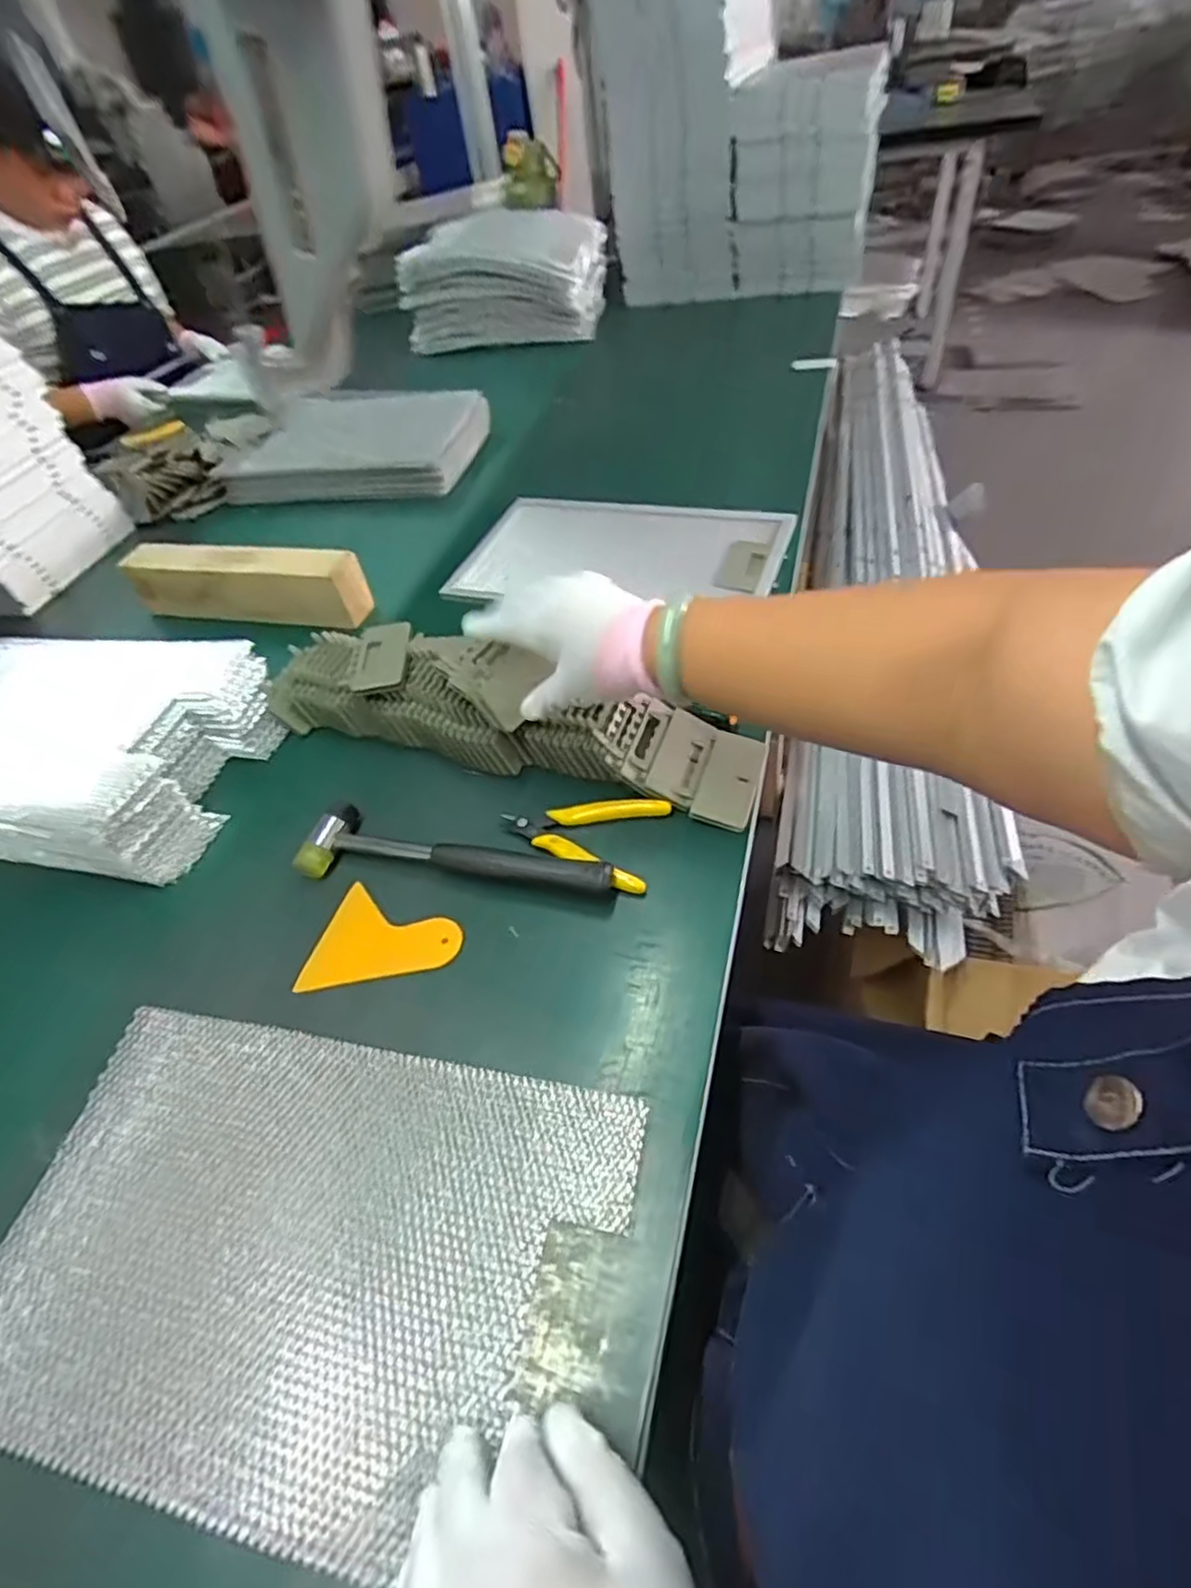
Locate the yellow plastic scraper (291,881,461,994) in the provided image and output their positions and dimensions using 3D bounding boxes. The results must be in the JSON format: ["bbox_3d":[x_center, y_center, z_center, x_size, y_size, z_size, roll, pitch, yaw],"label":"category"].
[{"bbox_3d":[-0.143,0.105,0.477,0.096,0.004,0.076,7,50,16],"label":"yellow plastic scraper"}]

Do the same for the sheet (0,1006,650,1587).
[{"bbox_3d":[-0.157,0.232,0.361,0.328,0.013,0.196,5,53,13],"label":"sheet"}]

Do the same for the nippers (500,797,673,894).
[{"bbox_3d":[-0.011,0.026,0.510,0.116,0.014,0.075,10,51,18],"label":"nippers"}]

